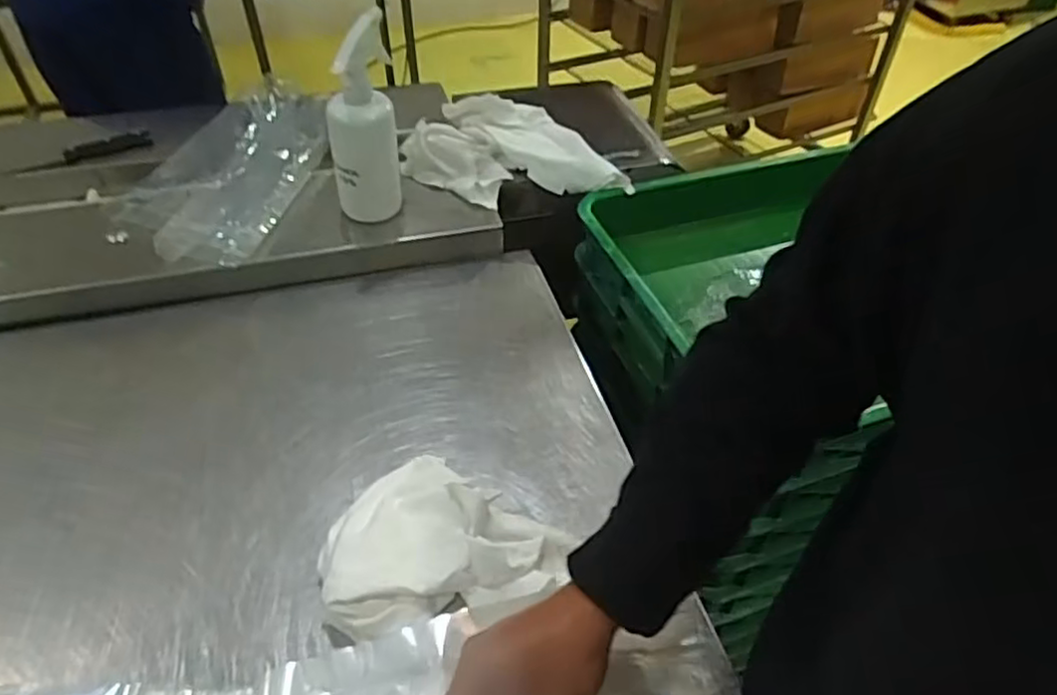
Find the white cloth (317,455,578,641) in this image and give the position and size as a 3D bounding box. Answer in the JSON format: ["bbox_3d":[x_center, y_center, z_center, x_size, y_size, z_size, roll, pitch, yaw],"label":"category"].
[{"bbox_3d":[-0.064,0.149,0.555,0.191,0.042,0.154,-1,43,-5],"label":"white cloth"}]

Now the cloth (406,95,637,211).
[{"bbox_3d":[-0.022,-0.269,0.917,0.279,0.050,0.181,-7,61,-12],"label":"cloth"}]

